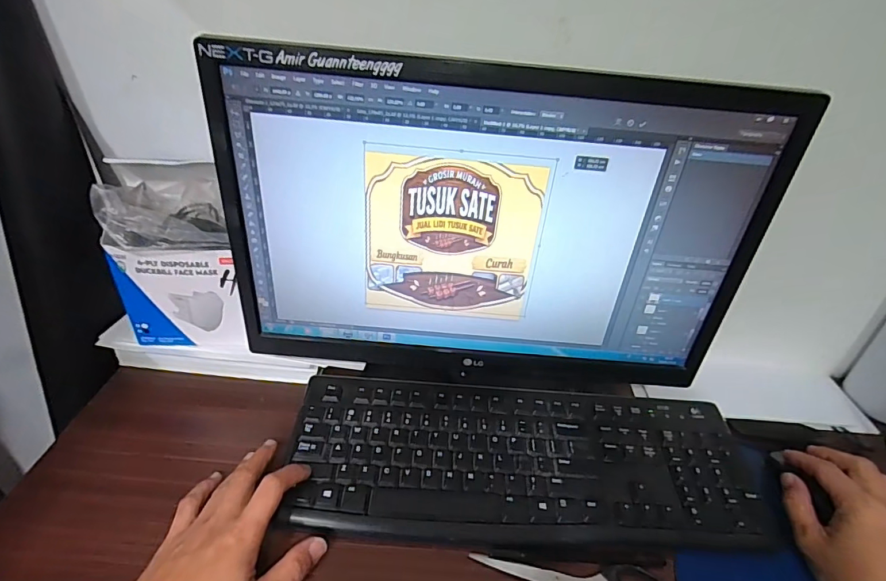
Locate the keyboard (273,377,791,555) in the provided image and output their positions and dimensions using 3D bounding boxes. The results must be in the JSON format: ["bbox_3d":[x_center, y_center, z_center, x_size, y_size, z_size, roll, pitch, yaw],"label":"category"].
[{"bbox_3d":[0.078,0.160,0.428,0.431,0.015,0.153,4,42,-2],"label":"keyboard"}]

